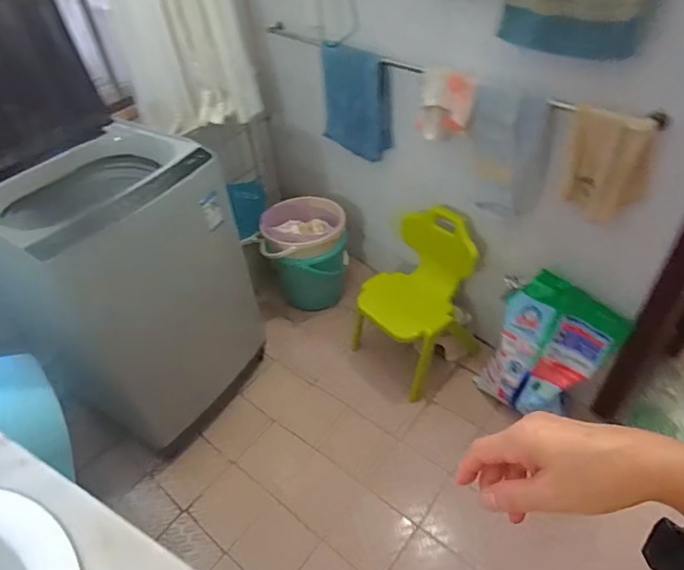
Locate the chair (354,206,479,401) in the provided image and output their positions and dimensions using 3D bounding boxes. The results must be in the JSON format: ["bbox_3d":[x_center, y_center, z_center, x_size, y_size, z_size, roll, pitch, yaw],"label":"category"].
[{"bbox_3d":[0.262,0.023,1.664,0.345,0.517,0.383,-30,47,-24],"label":"chair"}]

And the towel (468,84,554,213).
[{"bbox_3d":[0.473,-0.368,1.326,0.026,0.379,0.235,-36,49,-21],"label":"towel"}]

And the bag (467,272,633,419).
[{"bbox_3d":[0.671,0.226,1.544,0.331,0.503,0.111,35,26,19],"label":"bag"}]

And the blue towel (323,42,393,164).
[{"bbox_3d":[0.050,-0.656,1.670,0.298,0.365,0.048,27,52,31],"label":"blue towel"}]

